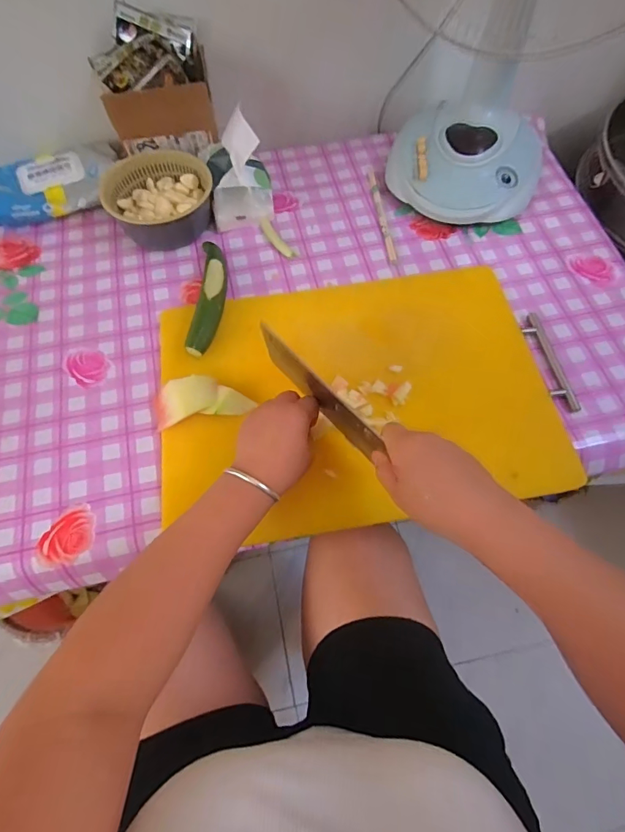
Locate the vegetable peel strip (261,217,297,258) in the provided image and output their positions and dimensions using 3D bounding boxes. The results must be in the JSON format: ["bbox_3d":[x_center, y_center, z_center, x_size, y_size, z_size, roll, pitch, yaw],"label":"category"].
[{"bbox_3d":[-0.054,-0.266,0.648,0.019,0.007,0.087,-30,68,-13],"label":"vegetable peel strip"}]

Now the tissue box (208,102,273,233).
[{"bbox_3d":[-0.108,-0.353,0.631,0.090,0.121,0.103,-7,64,-3],"label":"tissue box"}]

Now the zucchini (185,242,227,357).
[{"bbox_3d":[-0.137,-0.168,0.586,0.041,0.041,0.198,-1,64,0],"label":"zucchini"}]

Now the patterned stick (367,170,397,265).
[{"bbox_3d":[0.108,-0.317,0.677,0.013,0.005,0.208,-6,64,-2],"label":"patterned stick"}]

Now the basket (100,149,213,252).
[{"bbox_3d":[-0.224,-0.323,0.649,0.150,0.061,0.141,1,64,1],"label":"basket"}]

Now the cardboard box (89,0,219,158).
[{"bbox_3d":[-0.221,-0.470,0.627,0.144,0.153,0.104,-12,65,-5],"label":"cardboard box"}]

